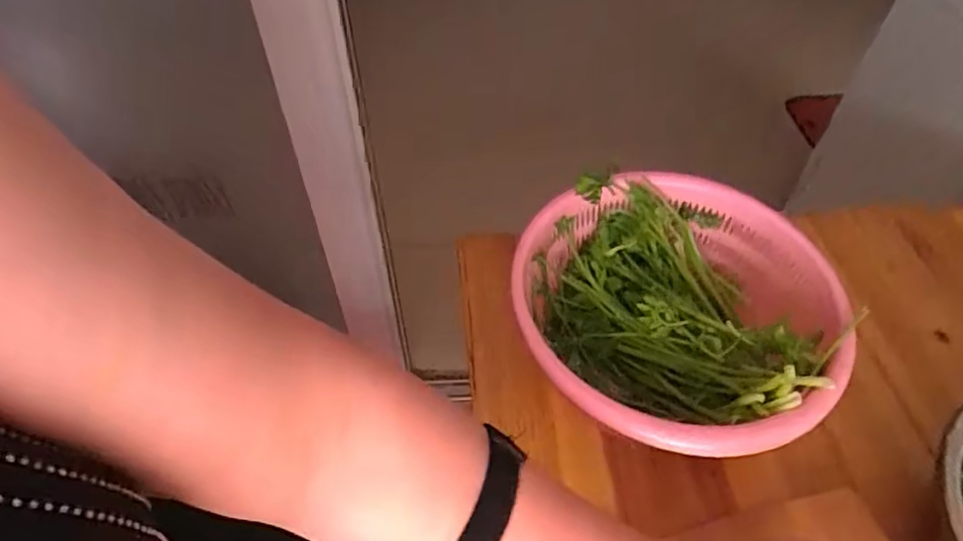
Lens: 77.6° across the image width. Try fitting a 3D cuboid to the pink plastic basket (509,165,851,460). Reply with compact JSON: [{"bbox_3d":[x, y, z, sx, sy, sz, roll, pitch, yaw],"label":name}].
[{"bbox_3d":[0.148,0.040,0.486,0.241,0.095,0.242,0,50,0],"label":"pink plastic basket"}]

